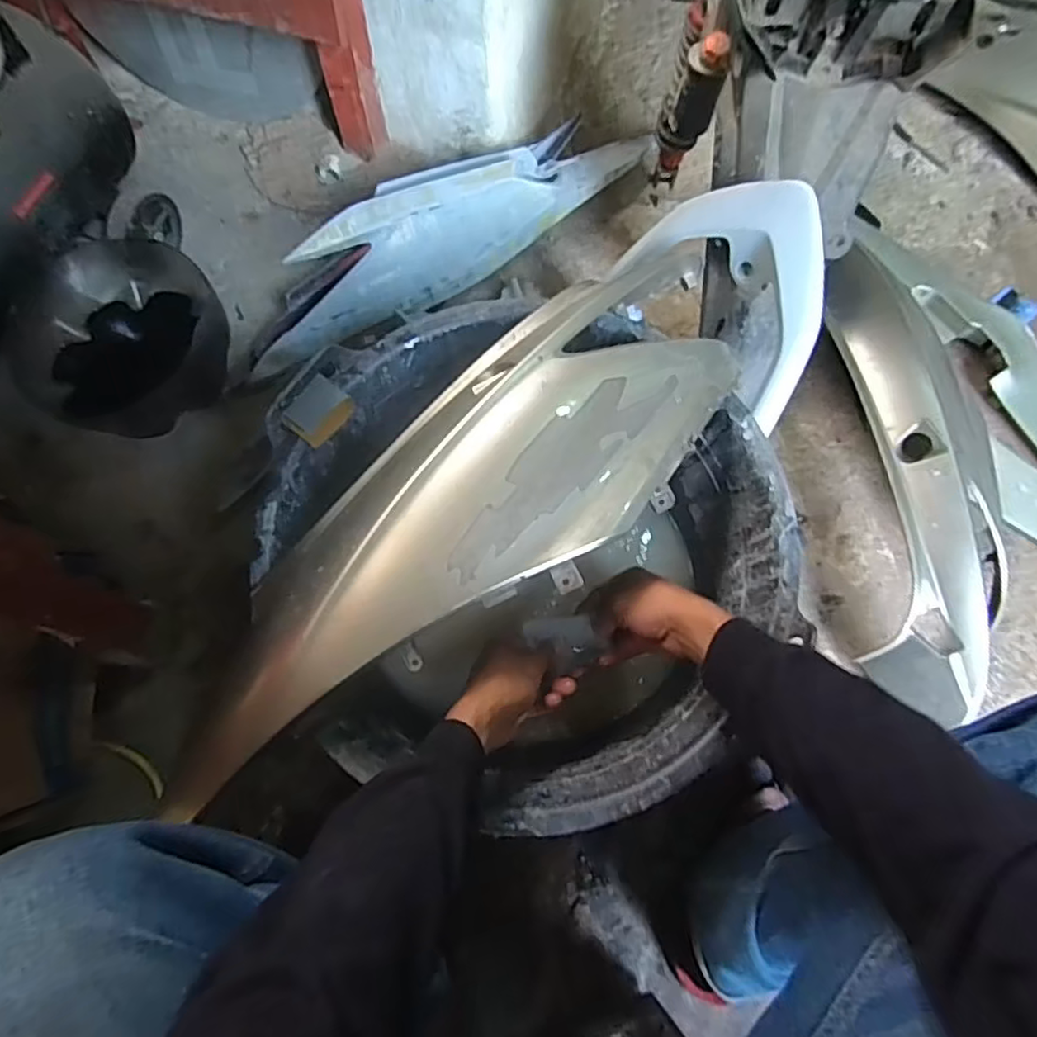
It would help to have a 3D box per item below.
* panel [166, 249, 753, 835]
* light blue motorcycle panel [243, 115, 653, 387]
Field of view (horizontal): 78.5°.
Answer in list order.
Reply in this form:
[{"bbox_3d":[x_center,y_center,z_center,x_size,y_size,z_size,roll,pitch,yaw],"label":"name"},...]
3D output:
[{"bbox_3d":[-0.017,-0.005,0.519,0.184,0.080,0.588,36,72,12],"label":"panel"},{"bbox_3d":[-0.092,-0.412,0.869,0.661,0.134,0.121,-34,73,-14],"label":"light blue motorcycle panel"}]

